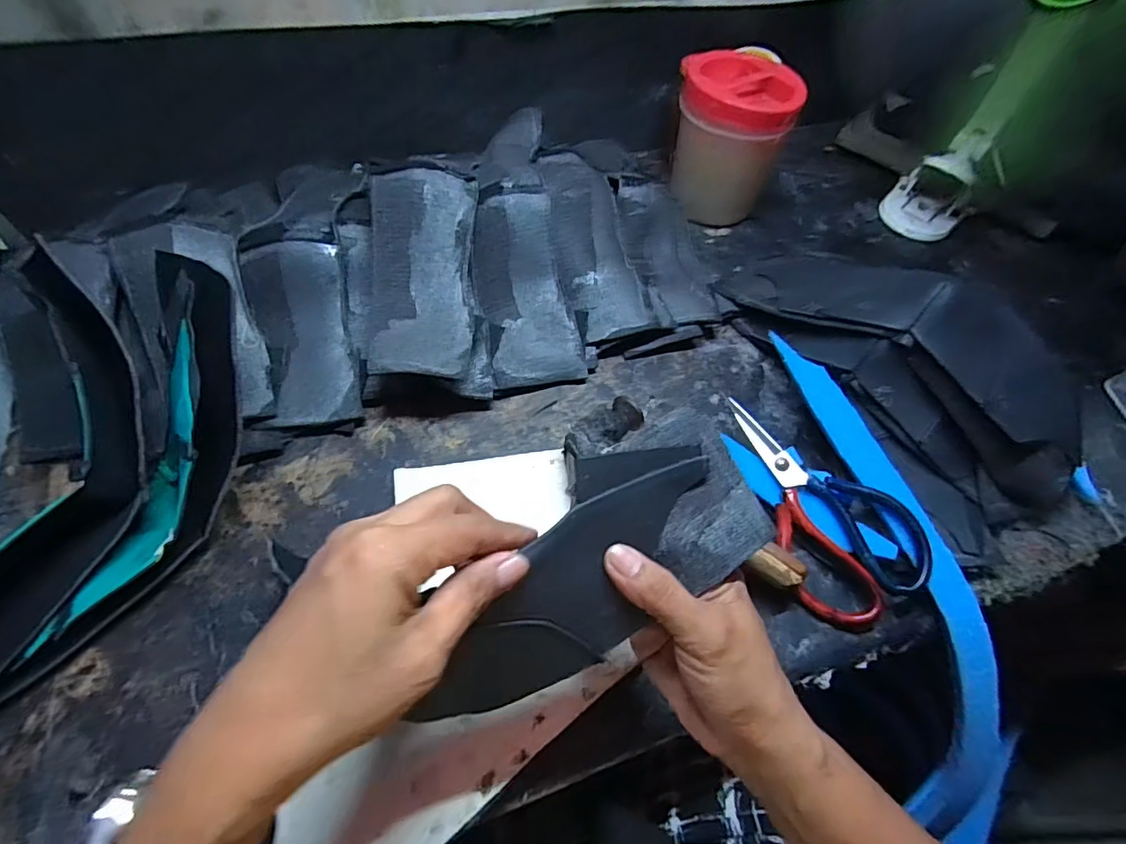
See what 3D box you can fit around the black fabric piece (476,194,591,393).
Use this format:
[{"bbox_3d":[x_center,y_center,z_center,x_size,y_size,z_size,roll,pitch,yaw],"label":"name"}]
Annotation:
[{"bbox_3d":[-0.036,-0.117,0.483,0.081,0.024,0.167,-12,92,-13],"label":"black fabric piece"}]

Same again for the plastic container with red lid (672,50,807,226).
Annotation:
[{"bbox_3d":[0.179,-0.311,0.593,0.122,0.139,0.101,8,57,0],"label":"plastic container with red lid"}]

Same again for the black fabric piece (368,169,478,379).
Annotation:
[{"bbox_3d":[-0.118,-0.123,0.445,0.083,0.029,0.176,-1,80,-5],"label":"black fabric piece"}]

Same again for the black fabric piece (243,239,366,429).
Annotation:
[{"bbox_3d":[-0.221,-0.076,0.452,0.077,0.021,0.163,-15,81,-14],"label":"black fabric piece"}]

